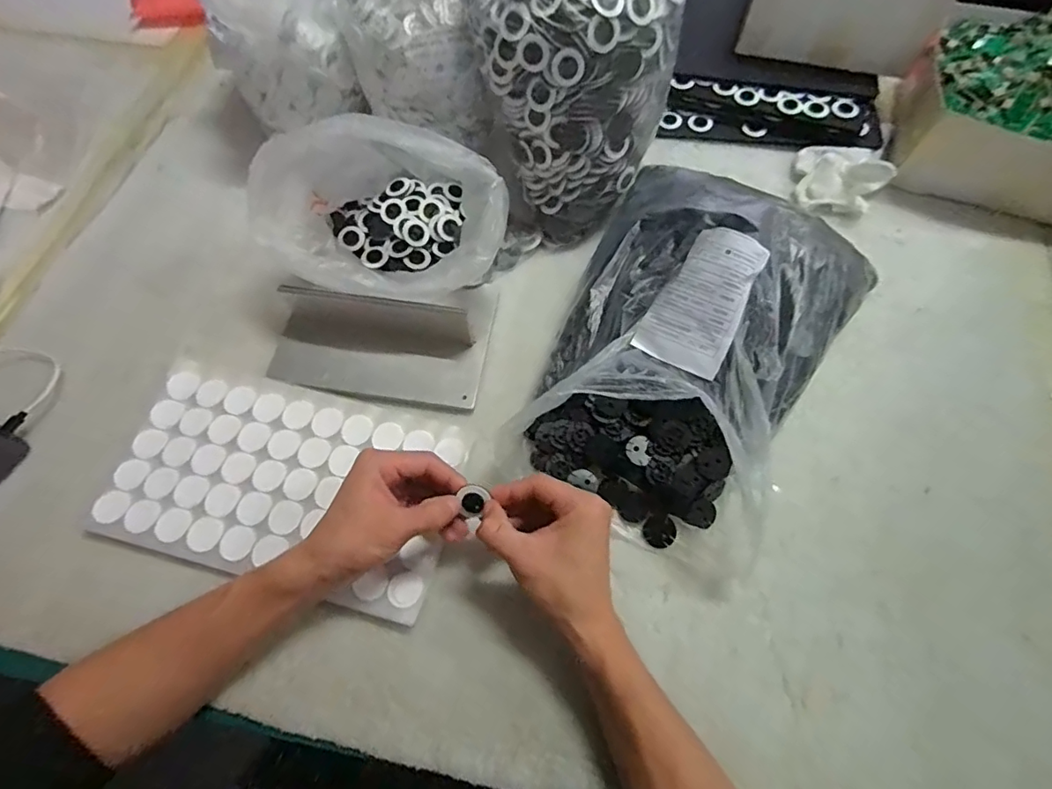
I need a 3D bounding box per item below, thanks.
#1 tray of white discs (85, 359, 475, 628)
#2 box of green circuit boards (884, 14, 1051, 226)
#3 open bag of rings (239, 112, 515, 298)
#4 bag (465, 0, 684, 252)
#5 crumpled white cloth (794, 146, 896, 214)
[{"bbox_3d":[-0.205,0.074,0.442,0.286,0.015,0.163,13,67,6],"label":"tray of white discs"},{"bbox_3d":[0.553,-0.321,0.571,0.216,0.094,0.222,18,67,8],"label":"box of green circuit boards"},{"bbox_3d":[-0.127,-0.152,0.472,0.184,0.144,0.196,-41,72,-16],"label":"open bag of rings"},{"bbox_3d":[0.042,-0.296,0.493,0.160,0.246,0.171,-38,71,-15],"label":"bag"},{"bbox_3d":[0.355,-0.254,0.573,0.081,0.051,0.085,6,66,3],"label":"crumpled white cloth"}]

